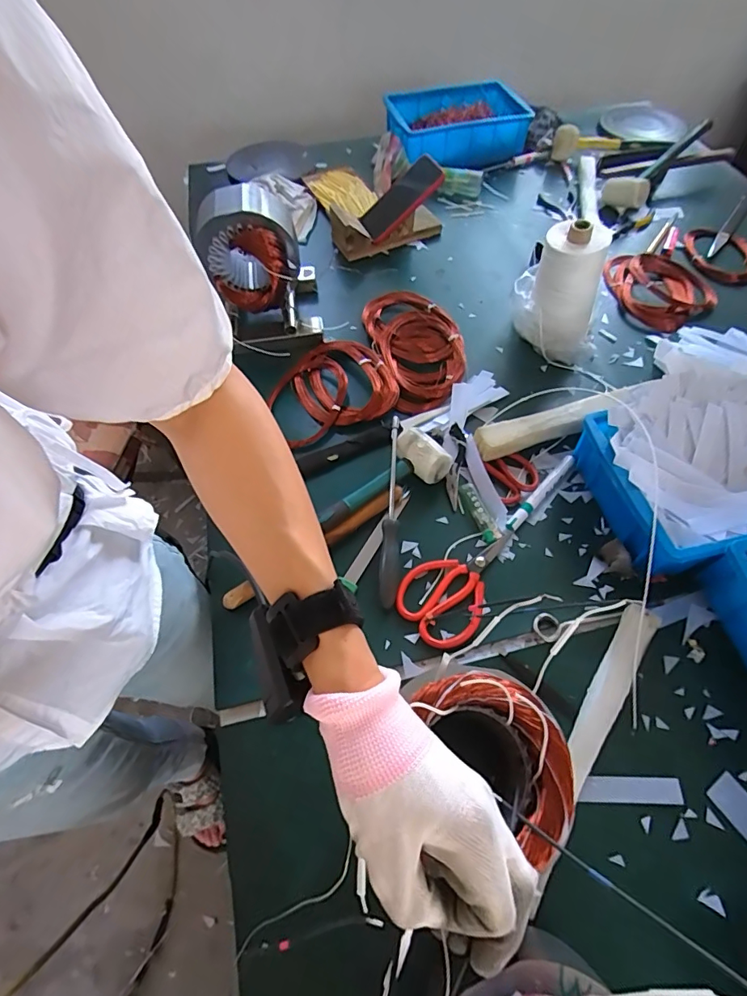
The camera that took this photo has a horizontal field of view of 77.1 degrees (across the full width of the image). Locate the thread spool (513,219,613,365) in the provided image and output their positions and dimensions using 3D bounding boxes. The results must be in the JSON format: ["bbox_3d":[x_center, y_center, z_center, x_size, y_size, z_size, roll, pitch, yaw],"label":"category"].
[{"bbox_3d":[0.274,-0.299,0.686,0.100,0.162,0.100,12,59,8],"label":"thread spool"}]

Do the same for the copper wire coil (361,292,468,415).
[{"bbox_3d":[0.068,-0.238,0.730,0.128,0.031,0.231,-14,59,-8],"label":"copper wire coil"}]

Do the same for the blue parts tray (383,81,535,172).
[{"bbox_3d":[0.179,-0.813,1.039,0.300,0.101,0.191,-3,58,-1],"label":"blue parts tray"}]

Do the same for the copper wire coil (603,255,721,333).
[{"bbox_3d":[0.485,-0.370,0.805,0.175,0.016,0.184,0,58,1],"label":"copper wire coil"}]

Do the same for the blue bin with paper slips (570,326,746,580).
[{"bbox_3d":[0.408,-0.050,0.563,0.296,0.103,0.235,-12,59,-6],"label":"blue bin with paper slips"}]

